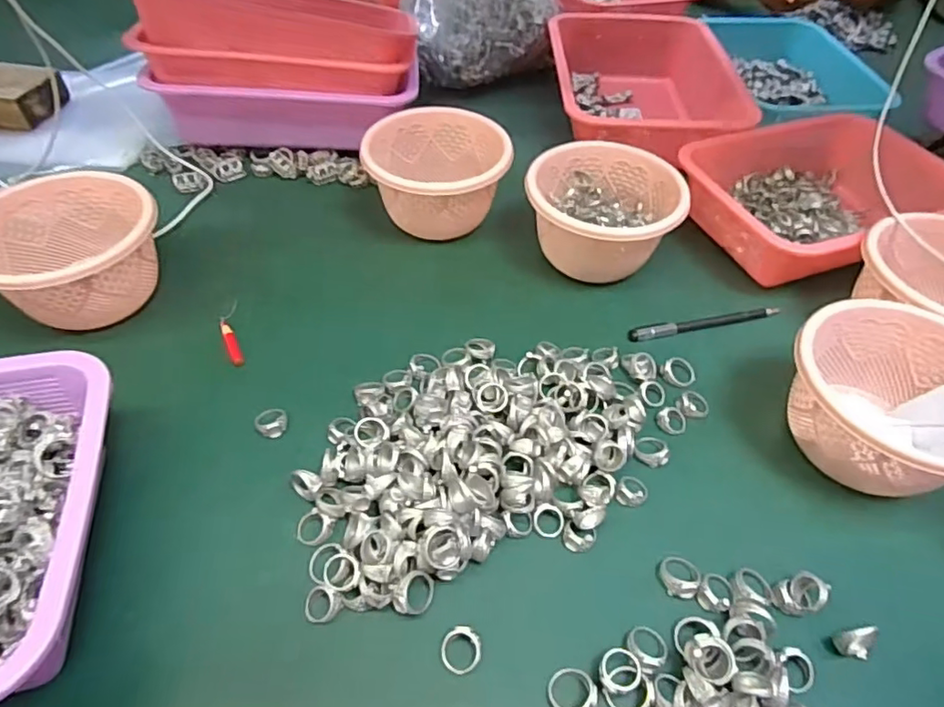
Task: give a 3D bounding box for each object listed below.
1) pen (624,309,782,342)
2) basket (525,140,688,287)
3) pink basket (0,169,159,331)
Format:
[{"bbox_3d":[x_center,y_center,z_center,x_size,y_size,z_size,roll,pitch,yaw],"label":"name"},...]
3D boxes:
[{"bbox_3d":[0.218,-0.029,0.542,0.150,0.008,0.013,-10,52,-10],"label":"pen"},{"bbox_3d":[0.125,-0.138,0.572,0.146,0.076,0.136,4,51,1],"label":"basket"},{"bbox_3d":[-0.350,-0.084,0.511,0.137,0.081,0.143,32,56,22],"label":"pink basket"}]

